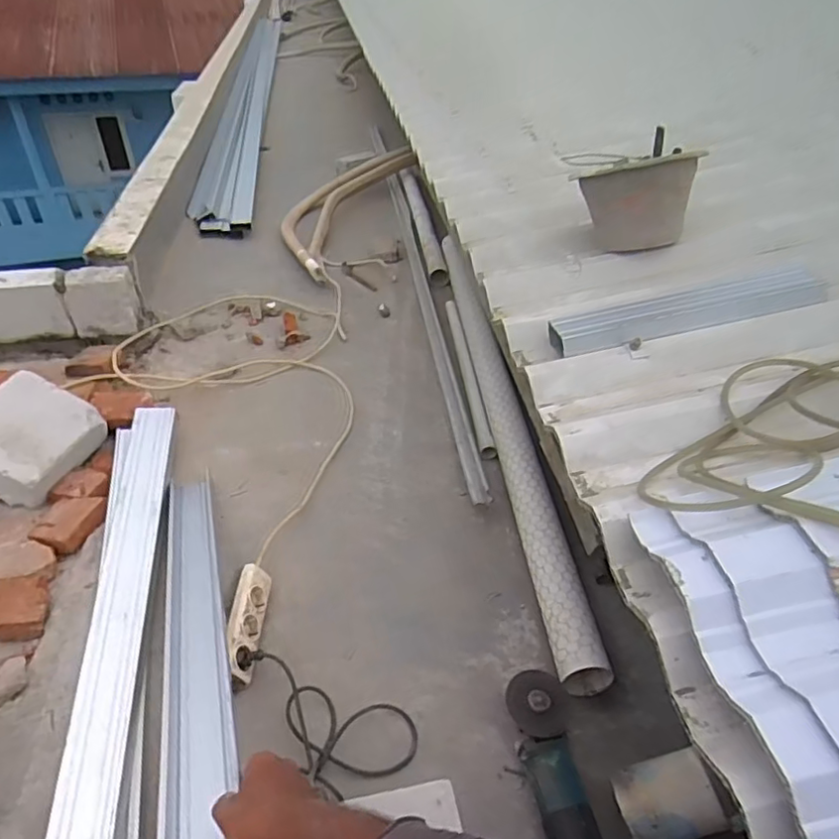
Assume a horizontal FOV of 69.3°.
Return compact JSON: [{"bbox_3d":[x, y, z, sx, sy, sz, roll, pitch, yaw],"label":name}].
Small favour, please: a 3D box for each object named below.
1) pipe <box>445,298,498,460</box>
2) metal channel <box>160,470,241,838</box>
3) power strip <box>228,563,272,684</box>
[{"bbox_3d":[0.120,-0.142,1.542,0.030,0.034,0.681,-1,40,-5],"label":"pipe"},{"bbox_3d":[-0.308,0.271,0.840,0.074,0.035,0.801,-12,24,-16],"label":"metal channel"},{"bbox_3d":[-0.276,0.324,0.973,0.050,0.056,0.187,0,40,-3],"label":"power strip"}]

